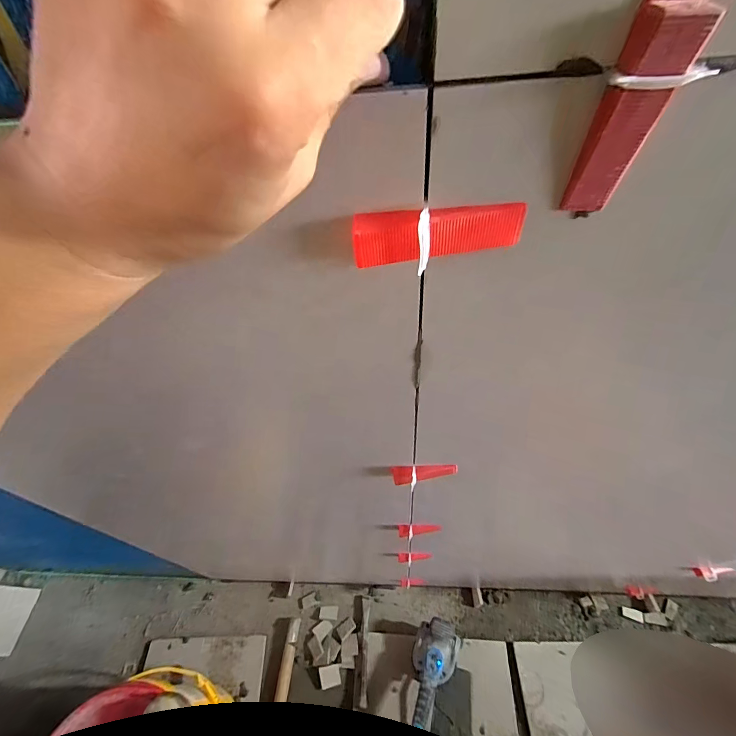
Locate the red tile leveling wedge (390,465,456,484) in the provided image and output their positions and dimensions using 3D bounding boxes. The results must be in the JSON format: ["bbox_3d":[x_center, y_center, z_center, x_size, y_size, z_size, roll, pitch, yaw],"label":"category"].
[{"bbox_3d":[0.064,0.120,0.415,0.071,0.017,0.018,-6,51,1],"label":"red tile leveling wedge"}]

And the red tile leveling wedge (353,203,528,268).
[{"bbox_3d":[0.035,-0.068,0.183,0.083,0.024,0.012,-5,51,1],"label":"red tile leveling wedge"}]

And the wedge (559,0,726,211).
[{"bbox_3d":[0.100,-0.095,0.142,0.024,0.072,0.013,6,52,10],"label":"wedge"}]

